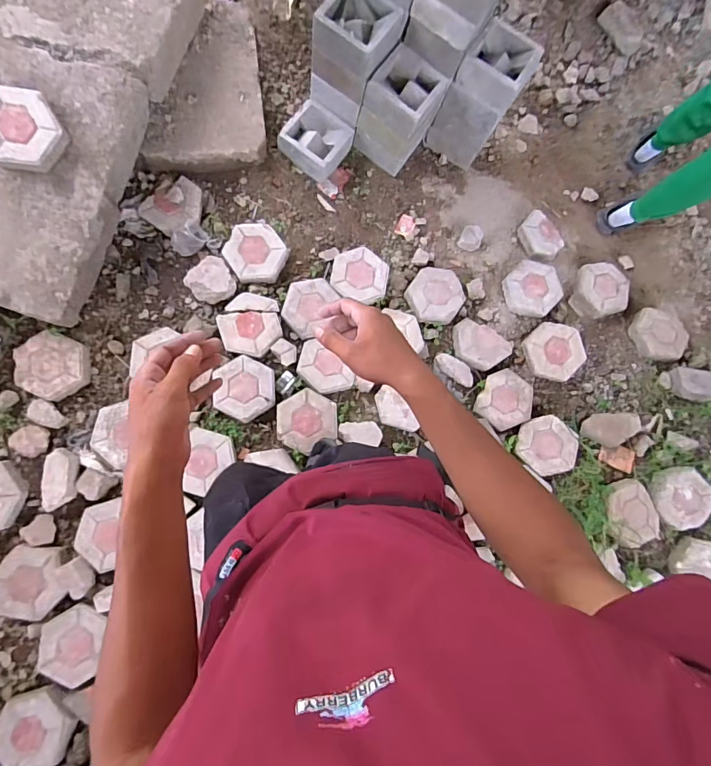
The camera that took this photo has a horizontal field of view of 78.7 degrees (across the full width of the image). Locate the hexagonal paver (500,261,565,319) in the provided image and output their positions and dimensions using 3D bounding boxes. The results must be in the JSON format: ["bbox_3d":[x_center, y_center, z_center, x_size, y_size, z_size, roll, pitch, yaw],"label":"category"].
[{"bbox_3d":[0.661,-0.350,1.619,0.208,0.046,0.203,18,89,5],"label":"hexagonal paver"}]

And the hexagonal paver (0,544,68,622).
[{"bbox_3d":[-0.979,0.602,1.305,0.228,0.057,0.214,-38,88,-11],"label":"hexagonal paver"}]

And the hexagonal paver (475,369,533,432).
[{"bbox_3d":[0.541,0.061,1.543,0.192,0.040,0.211,25,79,-4],"label":"hexagonal paver"}]

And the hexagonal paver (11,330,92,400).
[{"bbox_3d":[-0.966,-0.055,1.370,0.229,0.050,0.202,21,79,-4],"label":"hexagonal paver"}]

